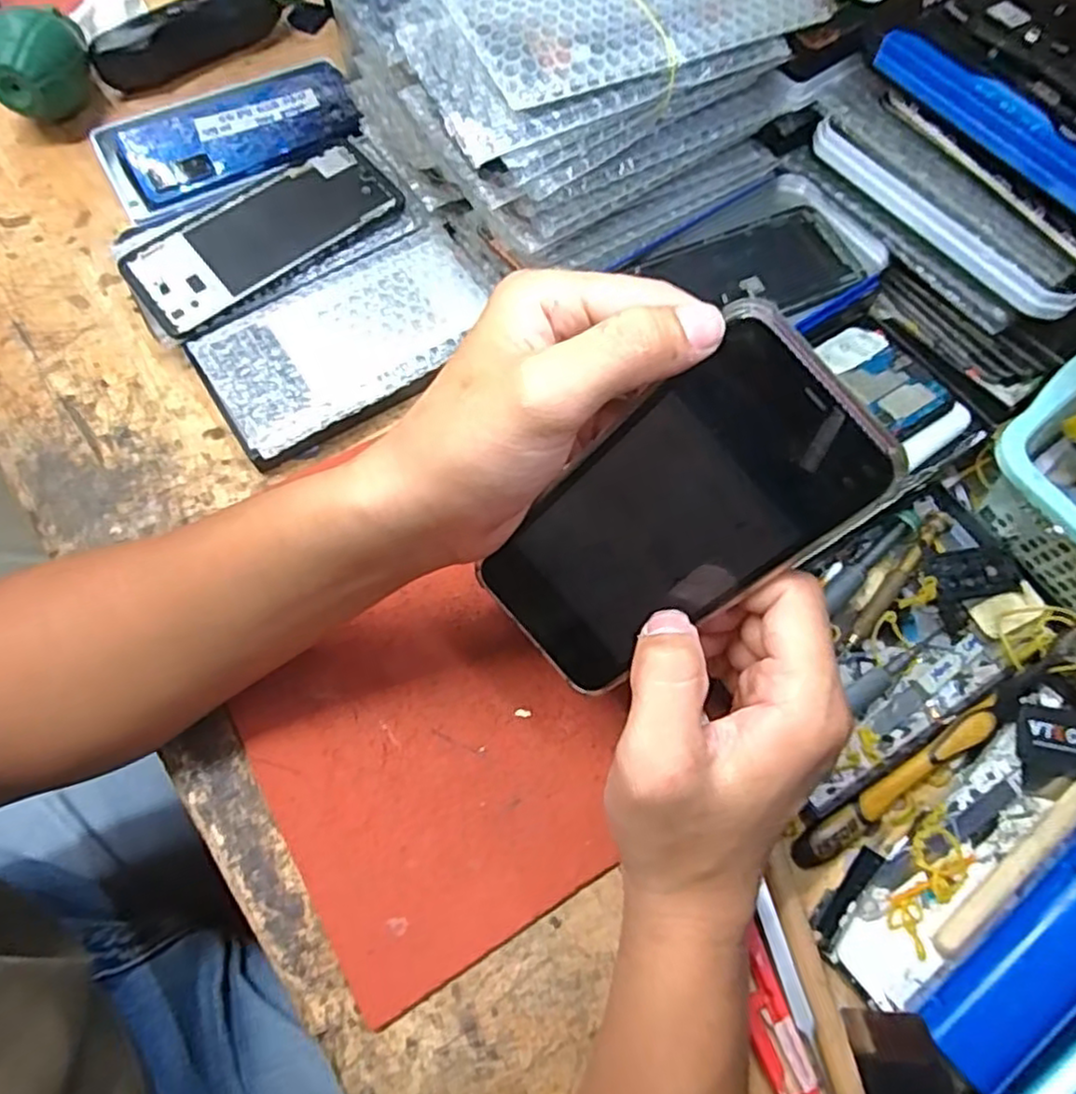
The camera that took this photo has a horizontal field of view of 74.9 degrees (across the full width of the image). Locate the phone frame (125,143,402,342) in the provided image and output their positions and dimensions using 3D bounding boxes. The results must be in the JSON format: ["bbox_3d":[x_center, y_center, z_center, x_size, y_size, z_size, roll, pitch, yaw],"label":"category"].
[{"bbox_3d":[-0.166,-0.189,0.425,0.160,0.007,0.079,-39,74,-13],"label":"phone frame"}]

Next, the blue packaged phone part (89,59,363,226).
[{"bbox_3d":[-0.210,-0.280,0.483,0.171,0.016,0.105,-24,68,-11],"label":"blue packaged phone part"}]

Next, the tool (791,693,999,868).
[{"bbox_3d":[0.161,0.105,0.312,0.112,0.016,0.015,-32,70,-14],"label":"tool"}]

